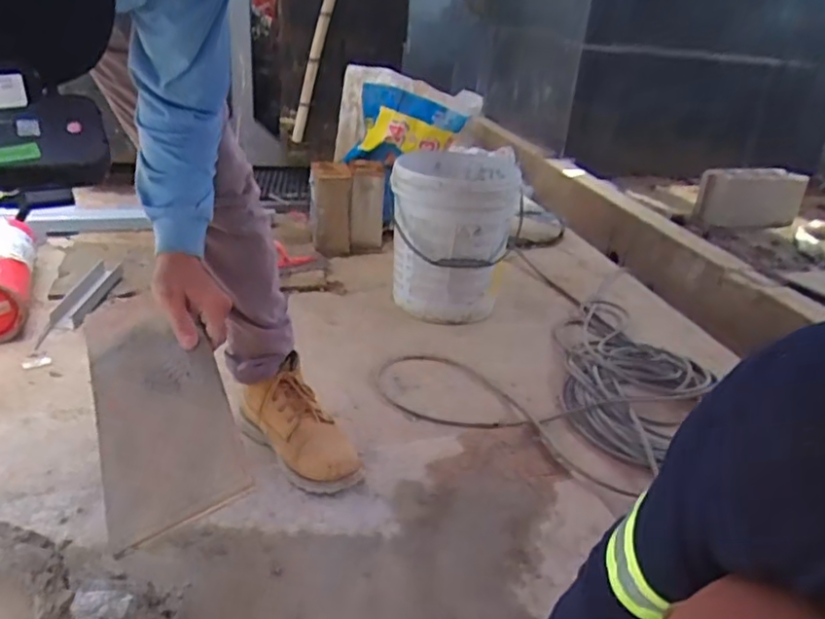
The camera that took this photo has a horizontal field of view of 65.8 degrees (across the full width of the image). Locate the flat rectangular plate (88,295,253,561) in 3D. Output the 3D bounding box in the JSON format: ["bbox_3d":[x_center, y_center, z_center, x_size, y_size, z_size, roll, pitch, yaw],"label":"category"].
[{"bbox_3d":[-0.266,0.080,0.661,0.125,0.012,0.348,-24,45,-12],"label":"flat rectangular plate"}]

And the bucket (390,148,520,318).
[{"bbox_3d":[0.094,-0.179,1.571,0.284,0.350,0.314,8,27,5],"label":"bucket"}]

